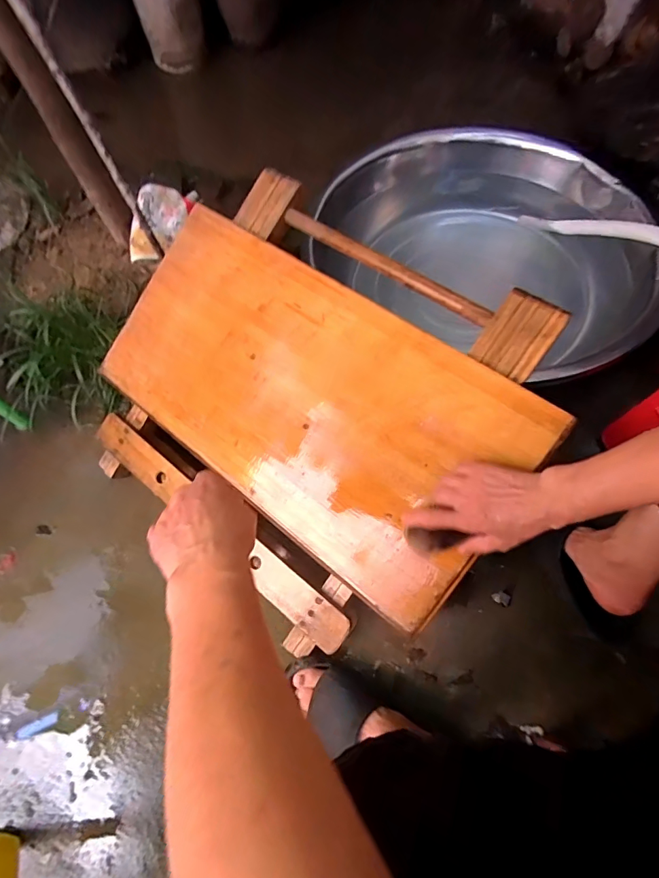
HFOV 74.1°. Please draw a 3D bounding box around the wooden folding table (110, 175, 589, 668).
[{"bbox_3d":[-0.051,-0.074,0.693,0.679,0.120,0.578,43,98,18],"label":"wooden folding table"}]

